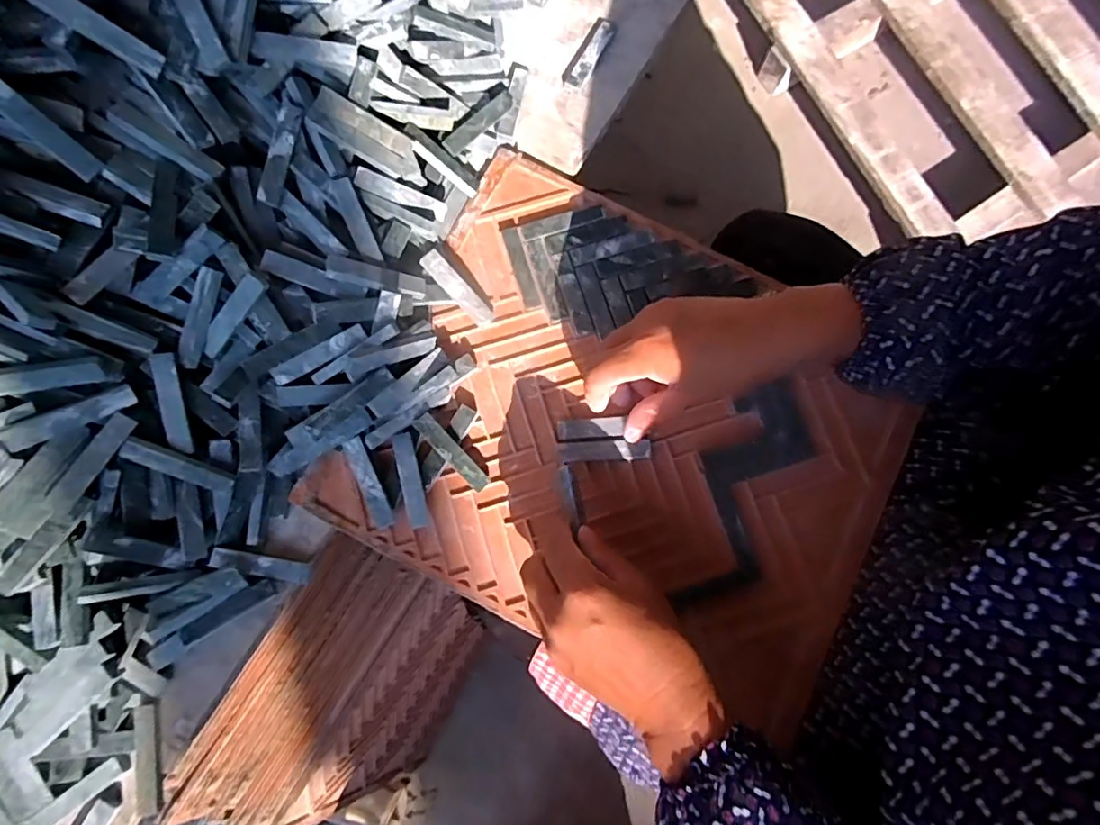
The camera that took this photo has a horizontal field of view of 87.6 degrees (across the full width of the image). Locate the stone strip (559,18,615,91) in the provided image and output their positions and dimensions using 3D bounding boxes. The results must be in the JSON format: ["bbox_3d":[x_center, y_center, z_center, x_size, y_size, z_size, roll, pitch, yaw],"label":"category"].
[{"bbox_3d":[0.030,-0.279,0.443,0.019,0.008,0.064,29,81,5],"label":"stone strip"}]

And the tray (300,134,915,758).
[{"bbox_3d":[0.054,0.014,0.393,0.345,0.014,0.288,27,81,4],"label":"tray"}]

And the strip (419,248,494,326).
[{"bbox_3d":[-0.065,-0.087,0.403,0.014,0.007,0.062,-45,103,-8],"label":"strip"}]

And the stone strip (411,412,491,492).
[{"bbox_3d":[-0.065,0.027,0.382,0.014,0.007,0.063,-44,96,-7],"label":"stone strip"}]

